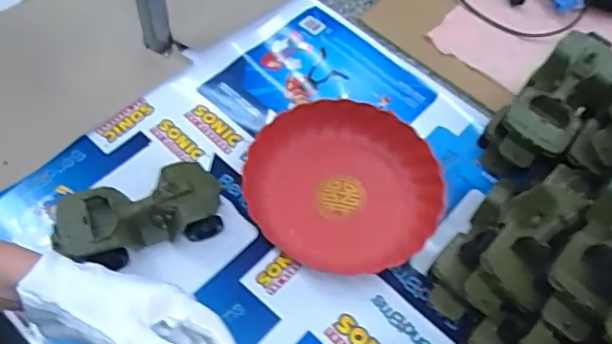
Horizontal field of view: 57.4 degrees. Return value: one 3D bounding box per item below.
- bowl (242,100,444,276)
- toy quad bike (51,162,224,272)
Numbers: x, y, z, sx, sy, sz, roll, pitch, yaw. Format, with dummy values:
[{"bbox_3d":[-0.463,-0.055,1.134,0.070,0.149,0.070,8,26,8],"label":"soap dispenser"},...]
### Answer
[{"bbox_3d":[0.044,0.016,0.707,0.241,0.046,0.221,2,58,-4],"label":"bowl"},{"bbox_3d":[-0.191,0.052,0.647,0.182,0.073,0.078,-15,61,-14],"label":"toy quad bike"}]

